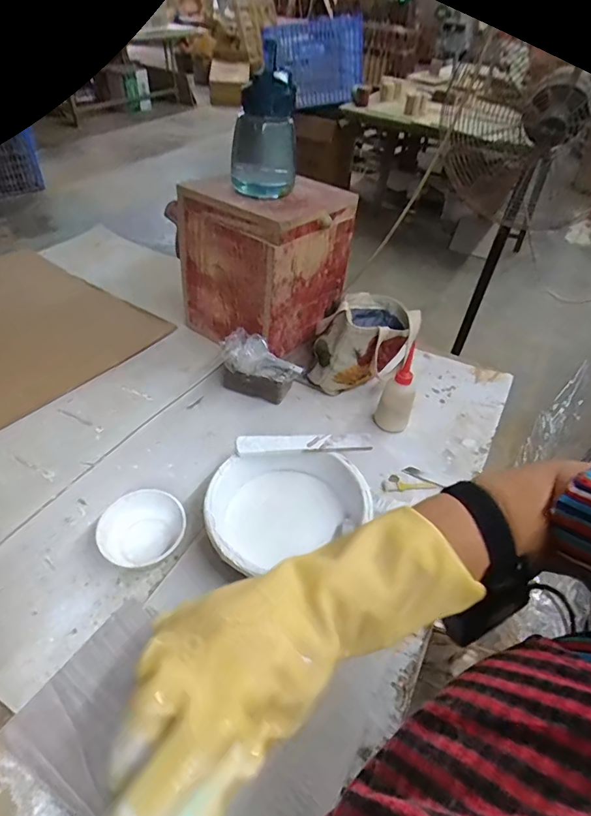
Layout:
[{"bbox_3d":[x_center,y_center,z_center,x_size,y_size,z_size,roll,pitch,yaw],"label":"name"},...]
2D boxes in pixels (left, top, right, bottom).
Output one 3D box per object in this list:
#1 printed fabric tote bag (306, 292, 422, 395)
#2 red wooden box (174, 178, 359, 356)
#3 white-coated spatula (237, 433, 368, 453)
[{"bbox_3d":[0.141,-0.140,0.931,0.188,0.138,0.189,12,44,7],"label":"printed fabric tote bag"},{"bbox_3d":[-0.063,-0.299,0.957,0.255,0.297,0.249,35,51,26],"label":"red wooden box"},{"bbox_3d":[0.014,0.053,0.687,0.197,0.012,0.034,-1,44,-7],"label":"white-coated spatula"}]

